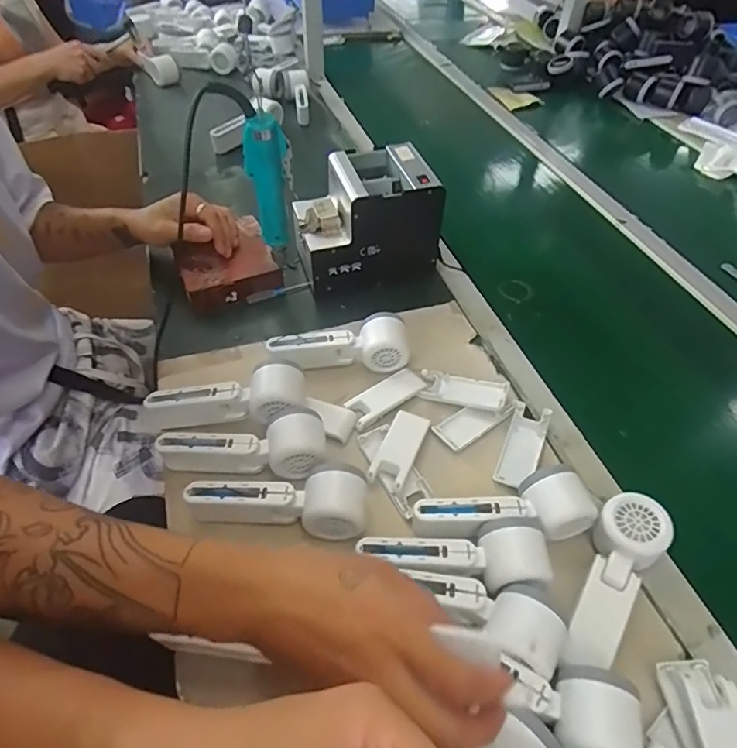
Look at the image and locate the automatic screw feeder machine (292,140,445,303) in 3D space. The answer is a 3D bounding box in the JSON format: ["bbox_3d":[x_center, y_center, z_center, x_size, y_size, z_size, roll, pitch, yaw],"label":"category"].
[{"bbox_3d":[-0.006,-0.215,0.734,0.179,0.142,0.131,-13,50,-14],"label":"automatic screw feeder machine"}]

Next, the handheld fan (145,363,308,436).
[{"bbox_3d":[-0.151,0.031,0.553,0.170,0.055,0.054,-7,49,-9],"label":"handheld fan"}]

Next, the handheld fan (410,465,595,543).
[{"bbox_3d":[0.126,0.130,0.489,0.158,0.050,0.054,-9,49,-11],"label":"handheld fan"}]

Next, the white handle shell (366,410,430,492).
[{"bbox_3d":[0.033,0.079,0.557,0.039,0.011,0.096,19,50,14],"label":"white handle shell"}]

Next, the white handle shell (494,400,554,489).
[{"bbox_3d":[0.167,0.077,0.567,0.040,0.017,0.102,19,50,14],"label":"white handle shell"}]

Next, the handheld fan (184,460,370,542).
[{"bbox_3d":[-0.084,0.114,0.498,0.167,0.051,0.066,8,48,5],"label":"handheld fan"}]

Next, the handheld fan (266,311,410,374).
[{"bbox_3d":[-0.035,-0.029,0.634,0.163,0.061,0.052,-5,48,-6],"label":"handheld fan"}]

